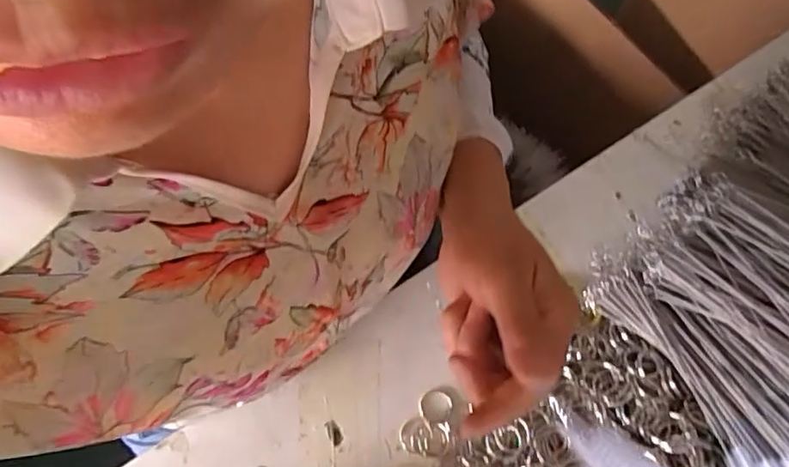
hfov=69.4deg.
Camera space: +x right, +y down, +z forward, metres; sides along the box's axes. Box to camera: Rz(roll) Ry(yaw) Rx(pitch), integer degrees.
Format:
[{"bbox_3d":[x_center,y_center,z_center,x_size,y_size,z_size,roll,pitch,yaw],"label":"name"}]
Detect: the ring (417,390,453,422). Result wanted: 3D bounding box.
[{"bbox_3d":[0.031,0.130,0.429,0.025,0.006,0.024,-1,75,2],"label":"ring"}]

